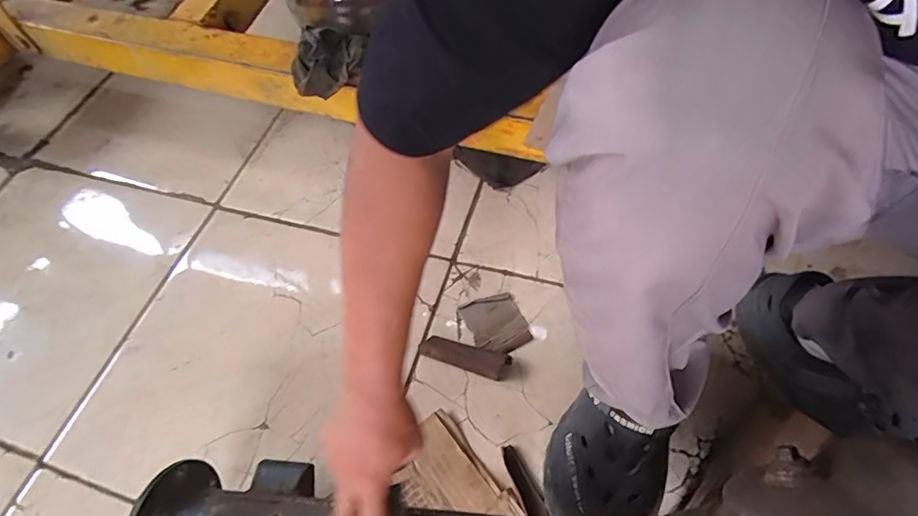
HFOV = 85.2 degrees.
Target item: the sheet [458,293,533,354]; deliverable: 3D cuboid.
[{"bbox_3d":[0.049,0.086,0.658,0.072,0.005,0.085,-22,58,-9],"label":"sheet"}]

